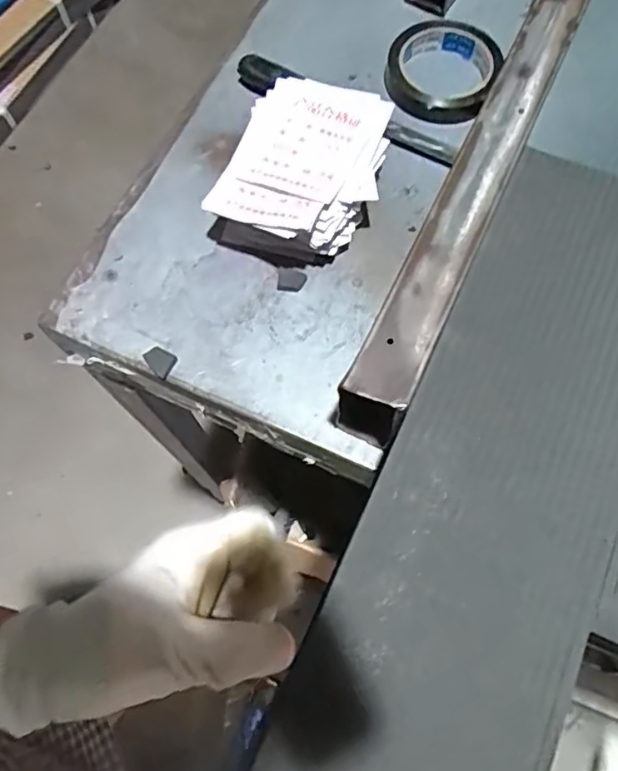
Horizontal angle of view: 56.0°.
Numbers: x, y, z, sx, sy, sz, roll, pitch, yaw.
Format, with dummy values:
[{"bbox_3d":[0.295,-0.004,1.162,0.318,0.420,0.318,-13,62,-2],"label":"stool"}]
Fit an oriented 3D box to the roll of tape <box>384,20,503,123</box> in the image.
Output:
[{"bbox_3d":[0.120,-0.283,0.523,0.100,0.026,0.099,0,71,0],"label":"roll of tape"}]

